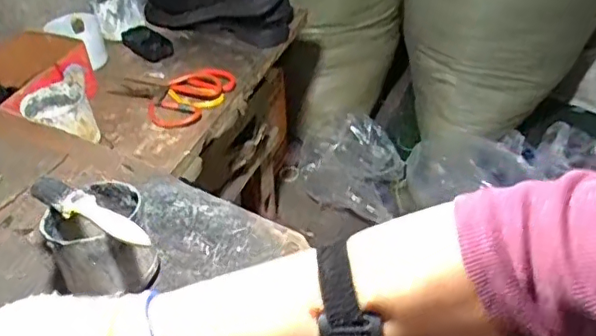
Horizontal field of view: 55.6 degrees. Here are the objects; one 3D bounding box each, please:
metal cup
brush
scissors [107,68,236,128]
[{"bbox_3d":[-0.187,0.076,0.543,0.092,0.100,0.121,-13,40,-11],"label":"metal cup"},{"bbox_3d":[-0.187,0.038,0.512,0.150,0.010,0.028,20,45,27],"label":"brush"},{"bbox_3d":[-0.221,-0.131,0.921,0.195,0.019,0.142,16,43,23],"label":"scissors"}]

